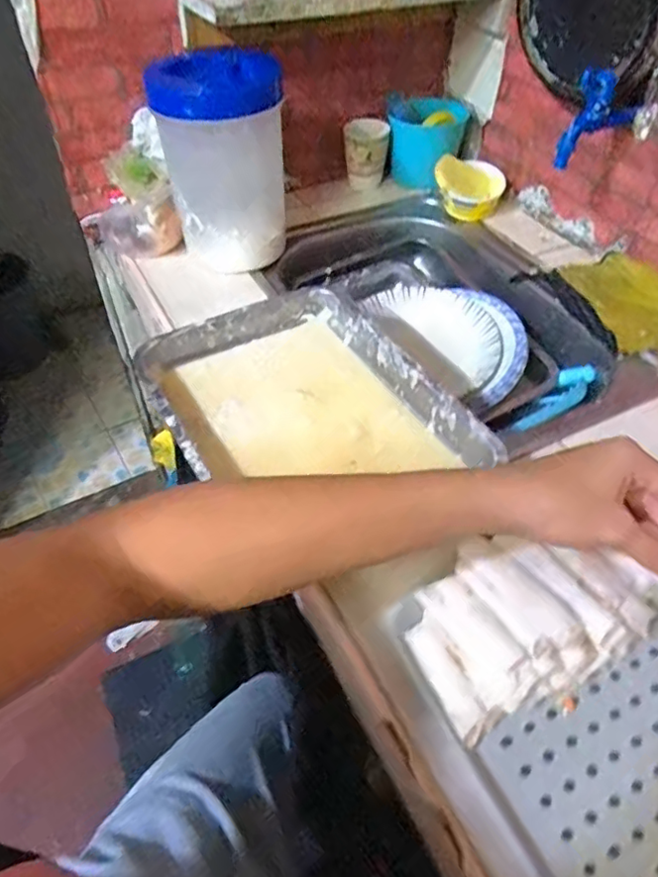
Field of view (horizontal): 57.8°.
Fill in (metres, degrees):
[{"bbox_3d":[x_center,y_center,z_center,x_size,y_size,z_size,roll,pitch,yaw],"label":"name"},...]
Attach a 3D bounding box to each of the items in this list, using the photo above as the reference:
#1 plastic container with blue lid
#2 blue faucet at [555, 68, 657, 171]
[{"bbox_3d":[-0.141,-0.374,0.810,0.160,0.239,0.138,-7,48,-6],"label":"plastic container with blue lid"},{"bbox_3d":[0.330,-0.389,0.708,0.129,0.098,0.037,-23,49,-9],"label":"blue faucet"}]

